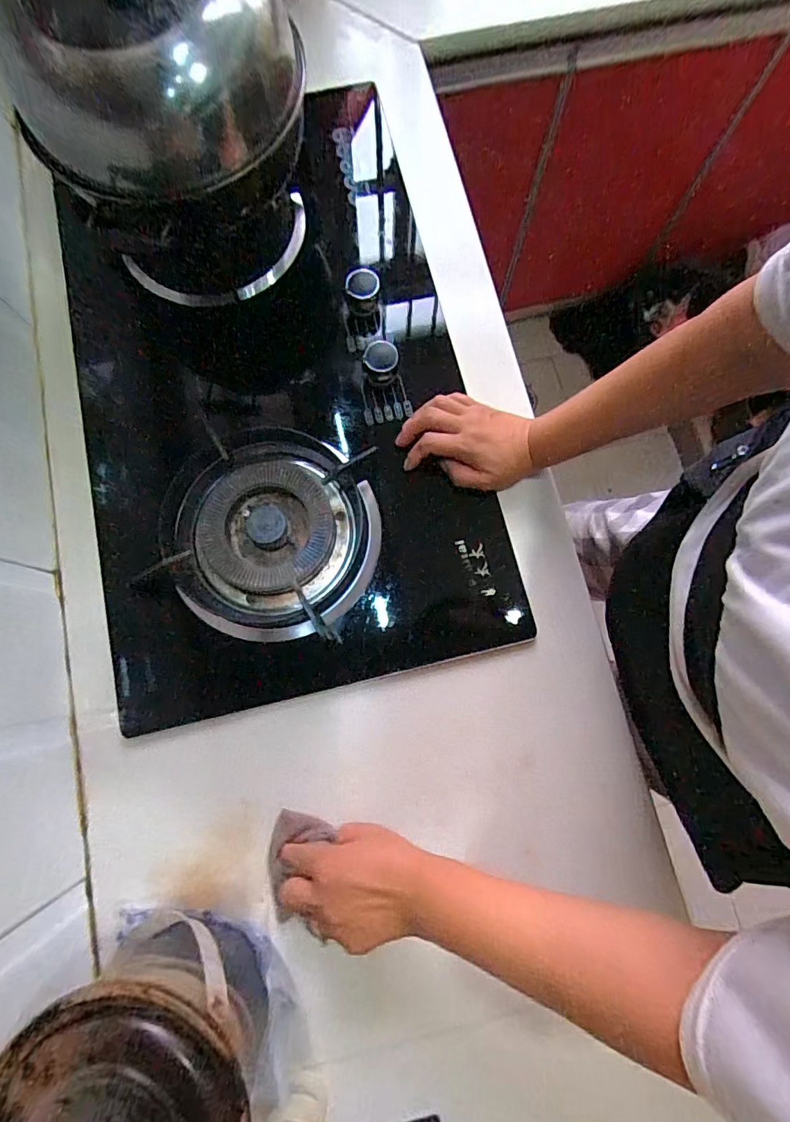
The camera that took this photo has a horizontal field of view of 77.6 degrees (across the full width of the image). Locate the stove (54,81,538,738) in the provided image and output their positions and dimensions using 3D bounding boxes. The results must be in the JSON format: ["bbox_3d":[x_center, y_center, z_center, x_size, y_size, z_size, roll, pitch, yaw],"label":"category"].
[{"bbox_3d":[-0.140,-0.178,0.542,0.412,0.073,0.627,-14,79,-3],"label":"stove"}]

